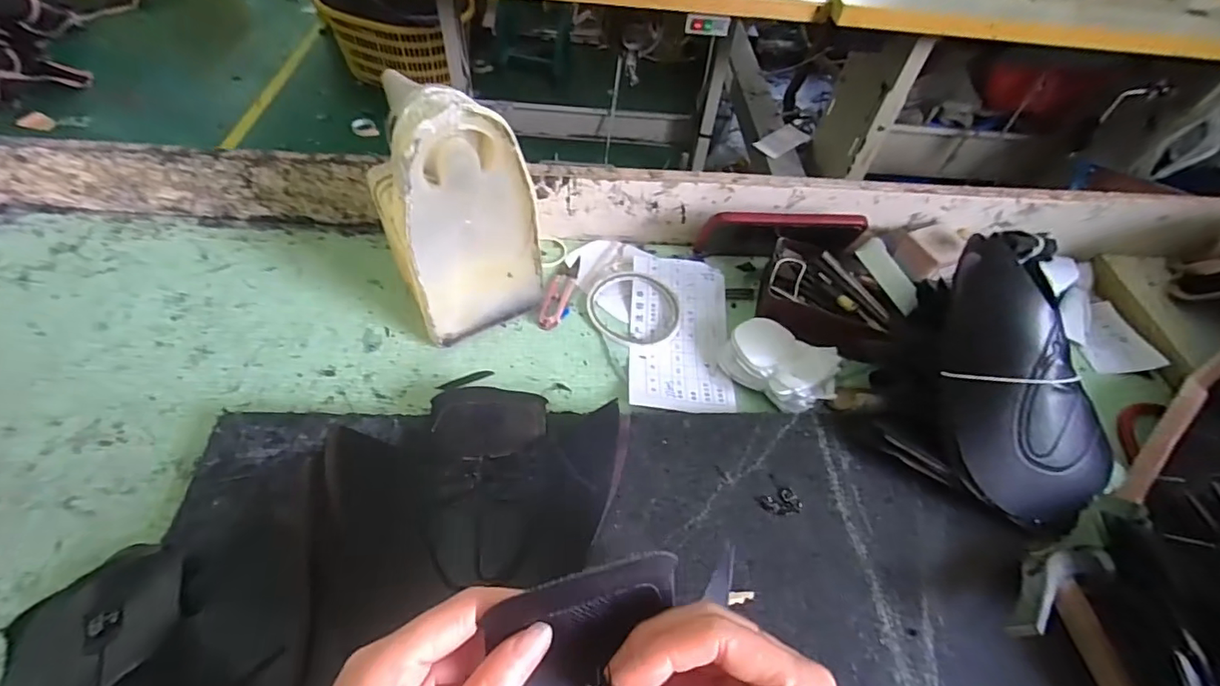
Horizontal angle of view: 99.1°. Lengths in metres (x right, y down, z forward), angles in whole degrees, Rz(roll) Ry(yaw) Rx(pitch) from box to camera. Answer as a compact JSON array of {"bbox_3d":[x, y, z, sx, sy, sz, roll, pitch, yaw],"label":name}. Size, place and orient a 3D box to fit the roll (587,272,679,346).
[{"bbox_3d":[0.022,-0.036,0.504,0.091,0.011,0.082,15,53,5],"label":"roll"}]

